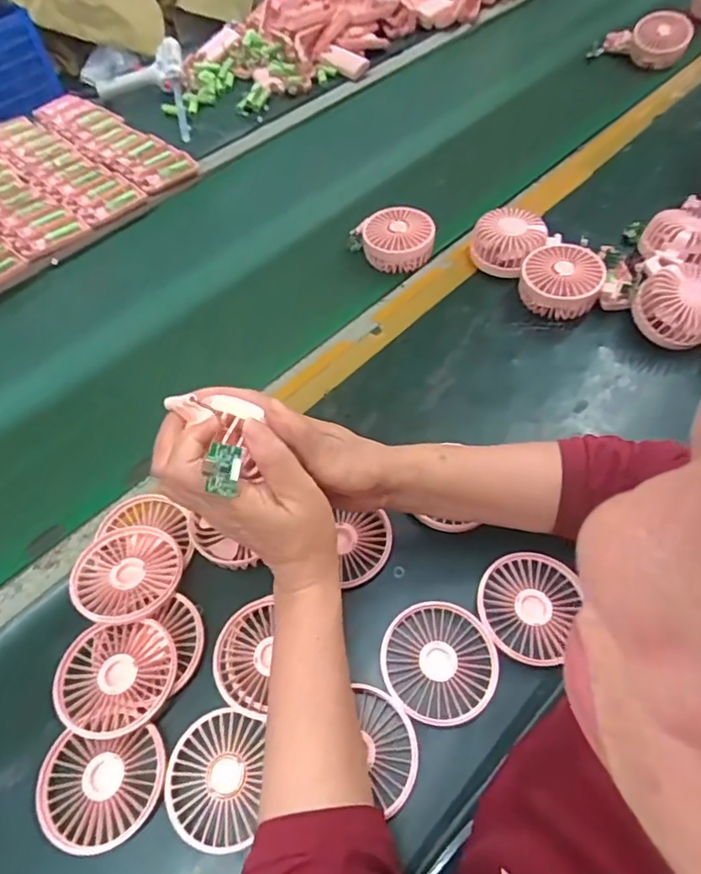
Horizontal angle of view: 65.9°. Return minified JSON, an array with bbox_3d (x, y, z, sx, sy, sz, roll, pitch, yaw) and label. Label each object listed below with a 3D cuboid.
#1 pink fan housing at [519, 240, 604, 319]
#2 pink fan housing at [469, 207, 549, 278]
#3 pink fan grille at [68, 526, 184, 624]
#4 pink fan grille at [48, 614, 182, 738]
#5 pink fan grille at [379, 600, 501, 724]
[{"bbox_3d":[0.236,-0.174,0.609,0.084,0.045,0.082,-1,56,2],"label":"pink fan housing"},{"bbox_3d":[0.188,-0.235,0.646,0.083,0.042,0.077,19,59,15],"label":"pink fan housing"},{"bbox_3d":[-0.190,0.116,0.462,0.084,0.021,0.085,-1,56,2],"label":"pink fan grille"},{"bbox_3d":[-0.182,0.188,0.423,0.086,0.021,0.080,-6,56,-1],"label":"pink fan grille"},{"bbox_3d":[0.069,0.176,0.427,0.087,0.010,0.086,11,57,10],"label":"pink fan grille"}]

